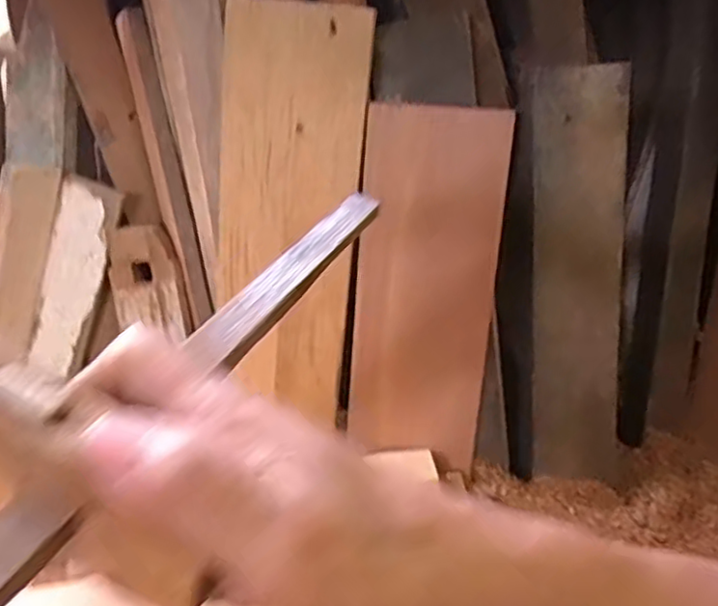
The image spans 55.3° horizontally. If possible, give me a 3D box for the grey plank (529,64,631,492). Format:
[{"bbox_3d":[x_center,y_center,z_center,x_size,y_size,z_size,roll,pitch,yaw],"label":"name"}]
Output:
[{"bbox_3d":[0.352,-0.016,1.104,0.150,0.699,0.035,-4,20,8],"label":"grey plank"}]

